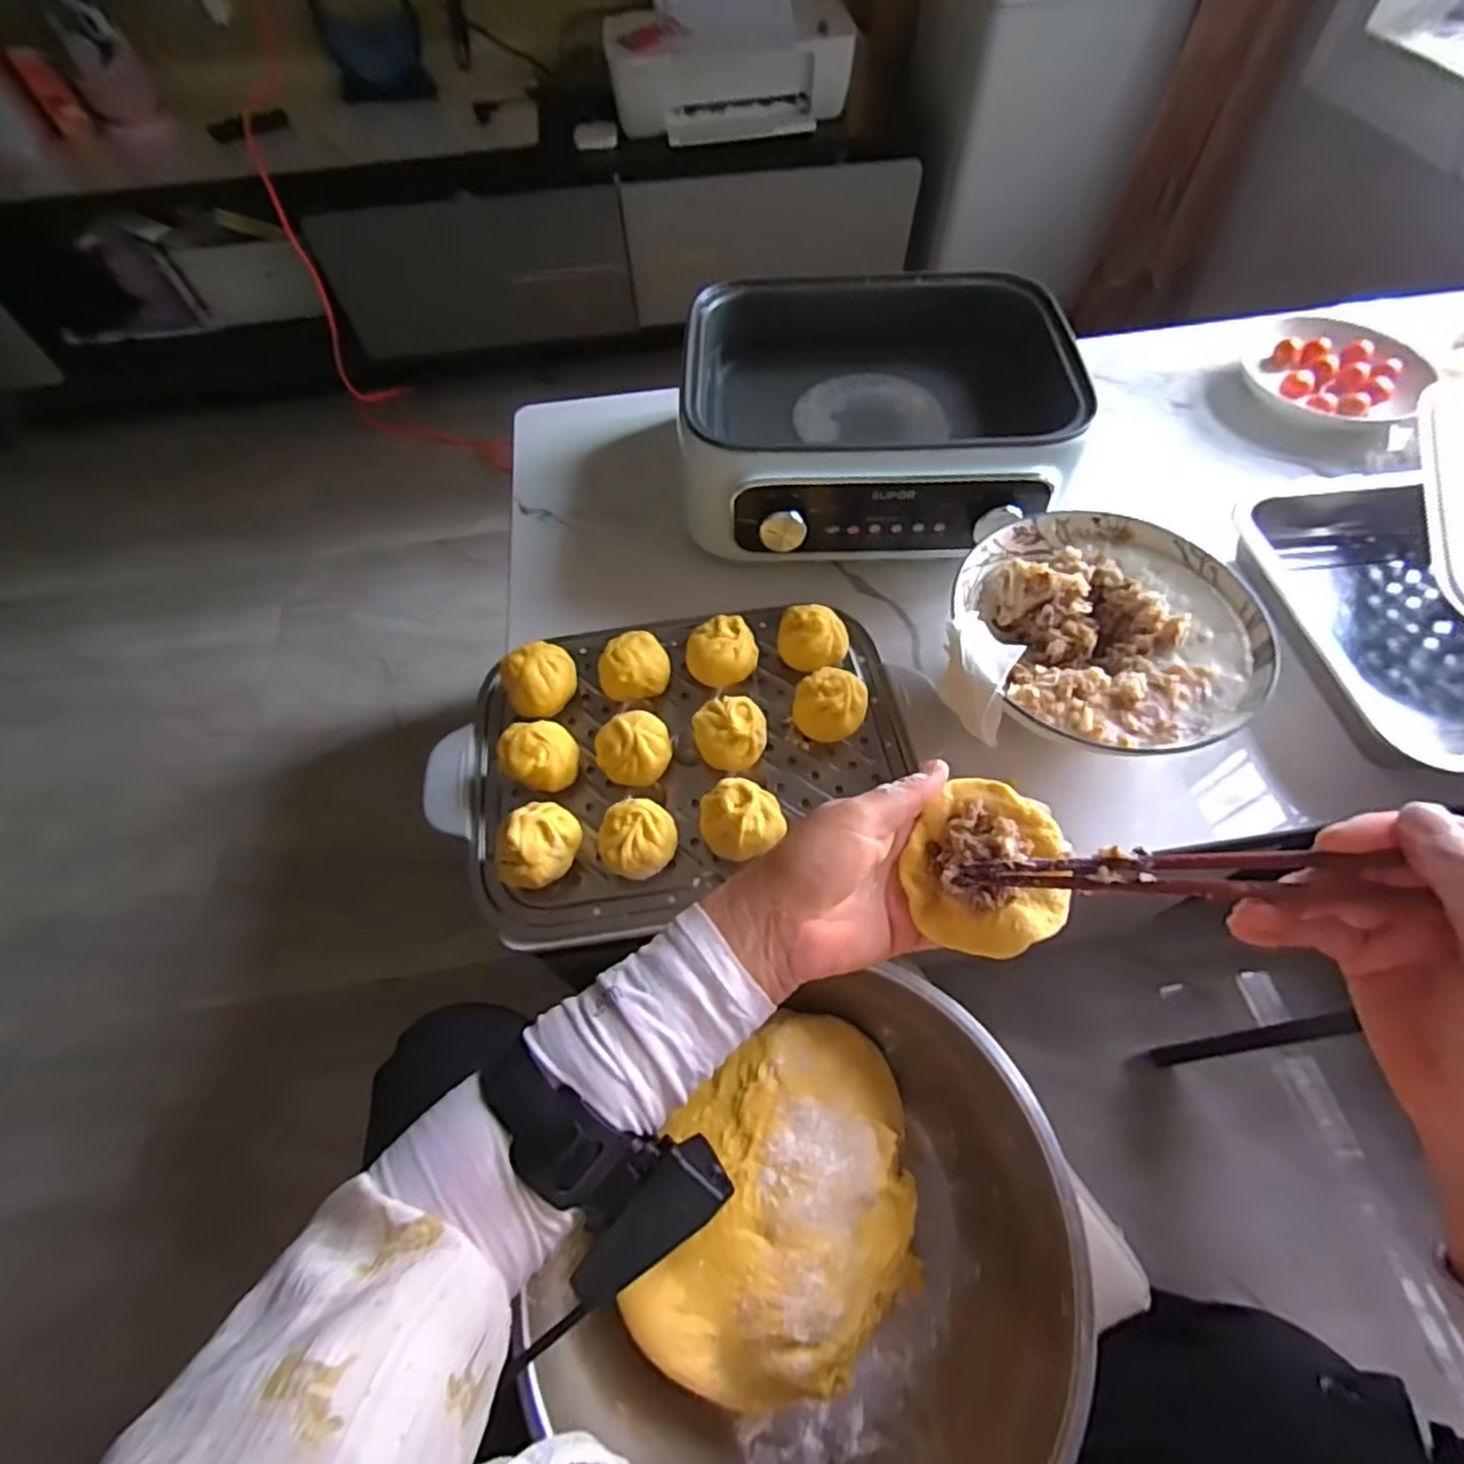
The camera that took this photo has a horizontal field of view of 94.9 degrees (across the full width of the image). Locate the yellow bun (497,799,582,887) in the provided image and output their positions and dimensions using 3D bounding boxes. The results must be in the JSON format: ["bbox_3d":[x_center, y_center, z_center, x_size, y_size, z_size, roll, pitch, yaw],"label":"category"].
[{"bbox_3d":[-0.122,0.076,0.438,0.043,0.052,0.055,9,60,7],"label":"yellow bun"}]

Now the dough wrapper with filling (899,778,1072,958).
[{"bbox_3d":[0.122,0.066,0.325,0.074,0.030,0.072,-1,60,2],"label":"dough wrapper with filling"}]

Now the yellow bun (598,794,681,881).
[{"bbox_3d":[-0.060,0.072,0.440,0.047,0.045,0.043,-1,60,2],"label":"yellow bun"}]

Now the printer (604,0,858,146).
[{"bbox_3d":[-0.017,-1.234,1.157,0.392,0.252,0.266,-9,60,-3],"label":"printer"}]

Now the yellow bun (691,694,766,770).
[{"bbox_3d":[0.001,0.003,0.476,0.049,0.041,0.042,-19,61,-8],"label":"yellow bun"}]

